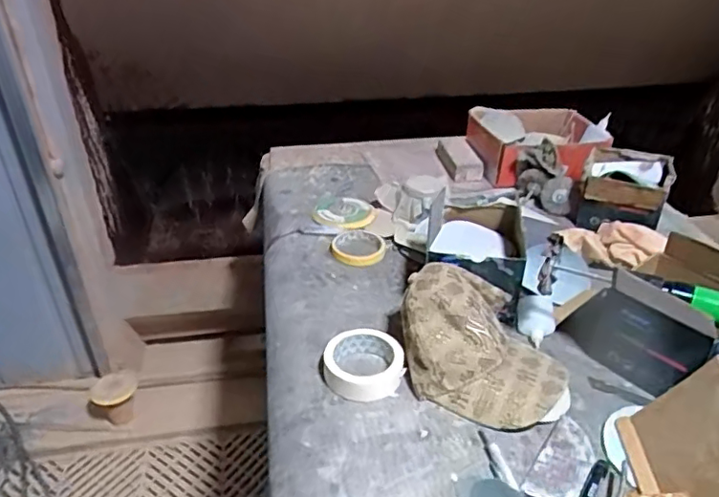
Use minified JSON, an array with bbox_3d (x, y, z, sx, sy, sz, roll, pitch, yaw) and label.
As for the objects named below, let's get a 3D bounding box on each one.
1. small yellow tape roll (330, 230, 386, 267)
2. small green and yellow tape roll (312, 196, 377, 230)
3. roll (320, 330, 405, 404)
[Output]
[{"bbox_3d":[-0.003,-0.003,0.970,0.093,0.016,0.095,3,33,6],"label":"small yellow tape roll"},{"bbox_3d":[-0.028,-0.067,1.069,0.109,0.013,0.129,6,33,10],"label":"small green and yellow tape roll"},{"bbox_3d":[0.005,0.146,0.721,0.098,0.032,0.095,0,33,0],"label":"roll"}]

